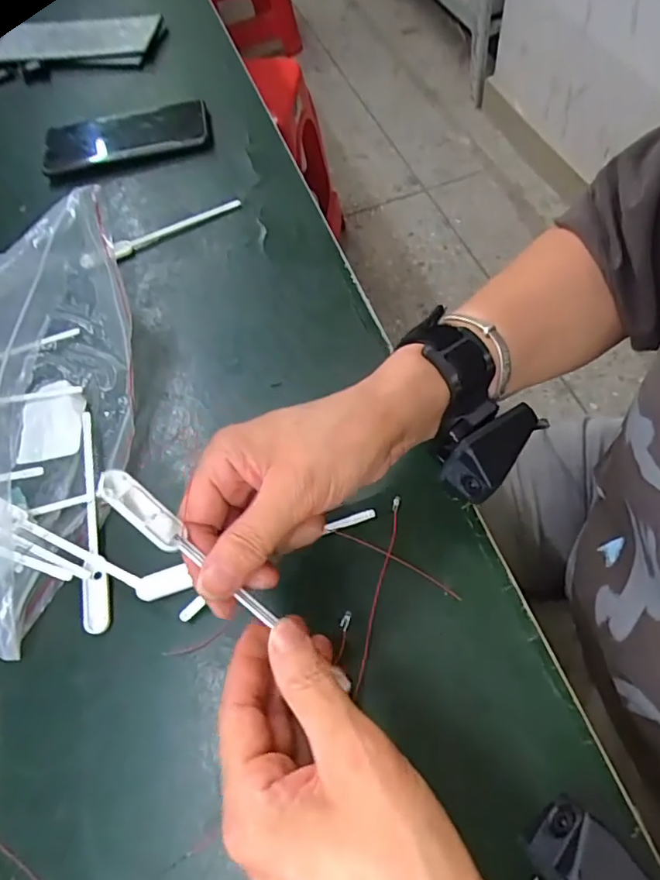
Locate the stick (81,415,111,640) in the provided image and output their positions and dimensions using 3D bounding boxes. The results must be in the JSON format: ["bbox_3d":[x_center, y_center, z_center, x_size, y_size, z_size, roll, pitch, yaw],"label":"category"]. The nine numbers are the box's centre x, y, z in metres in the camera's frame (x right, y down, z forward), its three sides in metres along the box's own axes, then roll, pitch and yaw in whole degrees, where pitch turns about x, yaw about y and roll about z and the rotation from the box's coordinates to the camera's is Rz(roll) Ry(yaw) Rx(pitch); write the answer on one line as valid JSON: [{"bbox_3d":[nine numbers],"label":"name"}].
[{"bbox_3d":[-0.148,0.045,0.348,0.017,0.010,0.145,-12,60,0],"label":"stick"}]

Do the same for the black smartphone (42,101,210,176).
[{"bbox_3d":[-0.204,-0.306,0.557,0.161,0.014,0.073,-15,60,-5],"label":"black smartphone"}]

